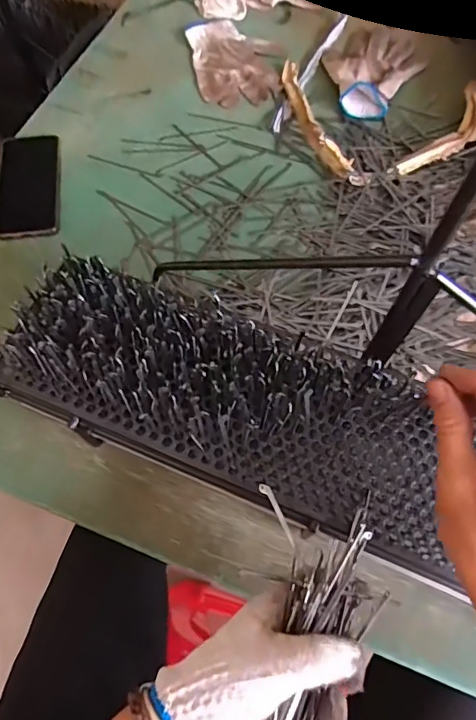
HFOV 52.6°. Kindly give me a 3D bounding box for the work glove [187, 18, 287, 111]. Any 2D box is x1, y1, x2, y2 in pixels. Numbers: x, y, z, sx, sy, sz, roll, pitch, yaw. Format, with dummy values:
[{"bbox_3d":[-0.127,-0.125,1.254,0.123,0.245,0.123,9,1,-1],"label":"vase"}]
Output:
[{"bbox_3d":[0.001,-0.446,0.711,0.133,0.018,0.173,-9,64,-5],"label":"work glove"}]

